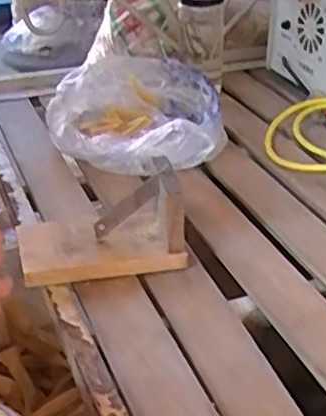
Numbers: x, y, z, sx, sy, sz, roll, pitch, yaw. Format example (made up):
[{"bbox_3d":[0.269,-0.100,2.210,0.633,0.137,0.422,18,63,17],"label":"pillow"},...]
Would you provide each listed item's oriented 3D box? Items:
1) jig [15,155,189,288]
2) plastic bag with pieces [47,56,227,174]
[{"bbox_3d":[-0.064,0.016,0.674,0.157,0.094,0.091,-13,36,-7],"label":"jig"},{"bbox_3d":[-0.036,-0.126,0.937,0.225,0.075,0.310,-7,36,1],"label":"plastic bag with pieces"}]

